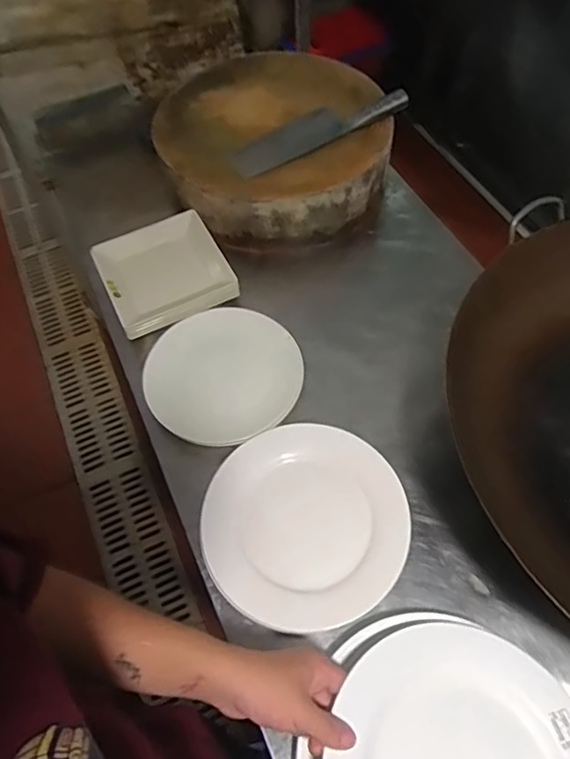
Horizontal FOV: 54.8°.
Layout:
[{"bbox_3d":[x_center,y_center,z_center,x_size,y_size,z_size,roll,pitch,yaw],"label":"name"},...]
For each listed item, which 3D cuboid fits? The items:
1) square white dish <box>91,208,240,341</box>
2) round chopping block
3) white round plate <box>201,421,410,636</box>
[{"bbox_3d":[-0.198,-0.176,0.901,0.188,0.047,0.213,-25,60,-11],"label":"square white dish"},{"bbox_3d":[-0.029,-0.445,1.007,0.378,0.139,0.440,-19,59,-8],"label":"round chopping block"},{"bbox_3d":[0.021,0.170,0.673,0.240,0.026,0.242,-2,59,3],"label":"white round plate"}]

